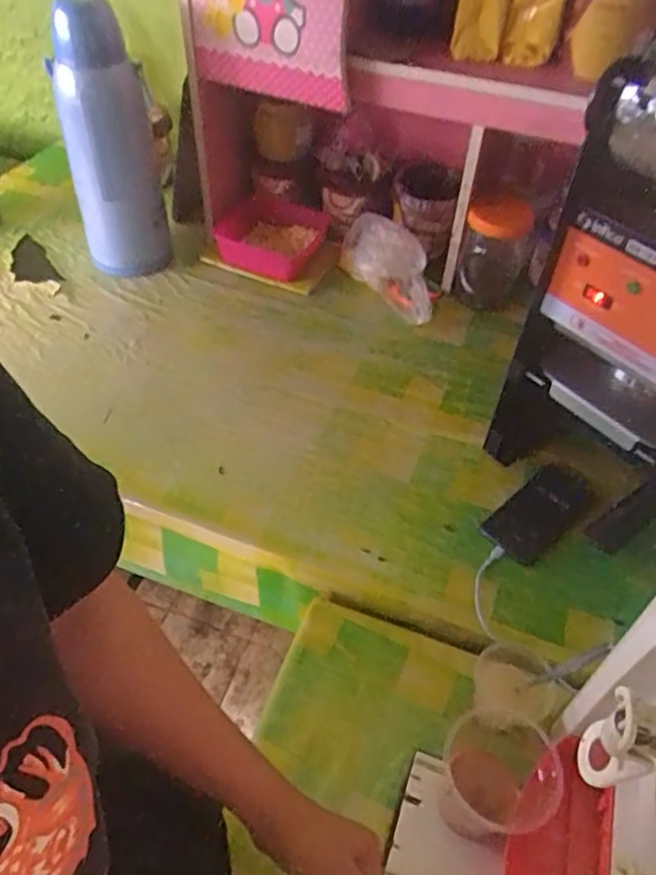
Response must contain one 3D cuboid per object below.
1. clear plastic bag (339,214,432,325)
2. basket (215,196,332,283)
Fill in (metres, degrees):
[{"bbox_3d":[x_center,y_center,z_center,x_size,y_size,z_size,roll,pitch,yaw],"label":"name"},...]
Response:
[{"bbox_3d":[0.096,-0.282,1.045,0.201,0.108,0.066,38,58,26],"label":"clear plastic bag"},{"bbox_3d":[-0.098,-0.351,1.130,0.164,0.069,0.156,20,51,15],"label":"basket"}]

